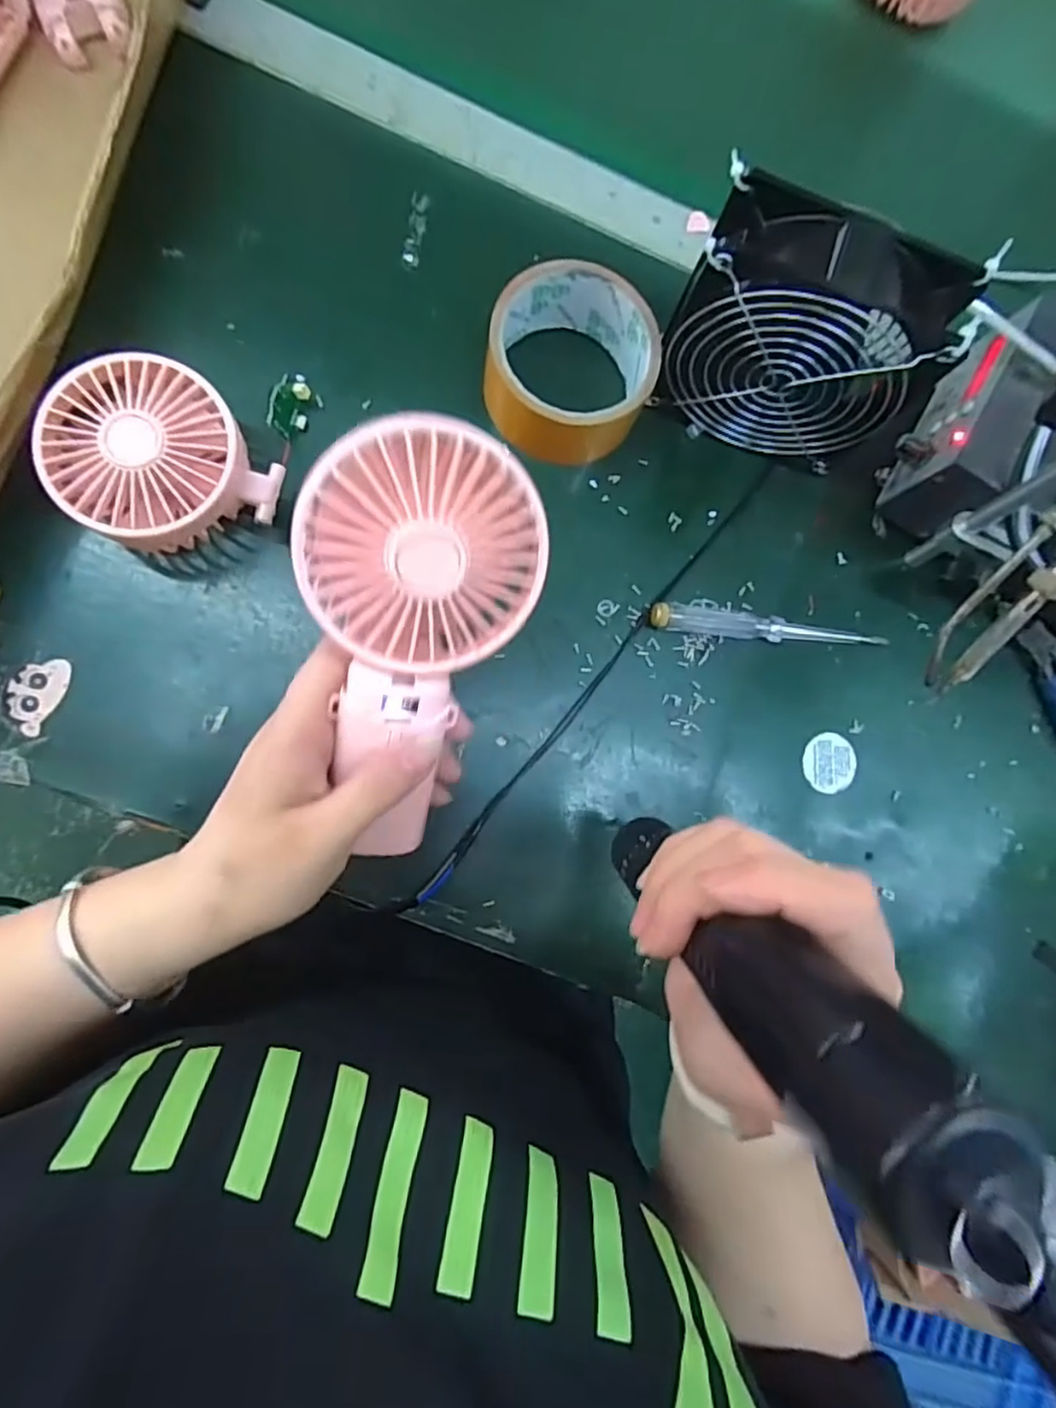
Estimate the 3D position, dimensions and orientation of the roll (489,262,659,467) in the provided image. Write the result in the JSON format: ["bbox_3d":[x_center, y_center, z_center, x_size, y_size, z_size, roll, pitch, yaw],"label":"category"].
[{"bbox_3d":[0.022,-0.183,0.357,0.087,0.046,0.085,1,86,-7],"label":"roll"}]

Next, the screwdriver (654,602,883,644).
[{"bbox_3d":[0.137,-0.045,0.376,0.140,0.015,0.018,5,85,-7],"label":"screwdriver"}]

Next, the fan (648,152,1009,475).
[{"bbox_3d":[0.135,-0.177,0.334,0.130,0.117,0.060,16,84,-6],"label":"fan"}]

